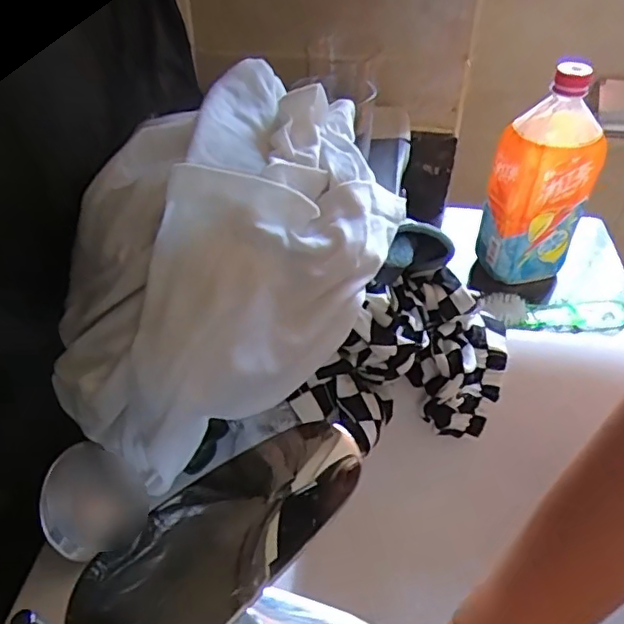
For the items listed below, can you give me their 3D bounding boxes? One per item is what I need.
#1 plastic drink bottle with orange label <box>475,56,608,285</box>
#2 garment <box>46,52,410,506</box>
[{"bbox_3d":[0.230,-0.132,0.593,0.094,0.204,0.064,-11,44,-11],"label":"plastic drink bottle with orange label"},{"bbox_3d":[-0.035,-0.037,0.338,0.133,0.118,0.234,20,46,21],"label":"garment"}]

